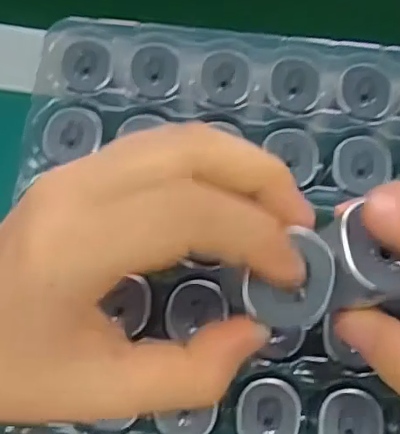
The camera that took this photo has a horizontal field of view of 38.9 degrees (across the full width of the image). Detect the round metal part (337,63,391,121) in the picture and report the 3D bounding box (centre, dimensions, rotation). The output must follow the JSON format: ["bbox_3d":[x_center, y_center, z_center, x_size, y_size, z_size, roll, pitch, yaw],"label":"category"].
[{"bbox_3d":[0.082,-0.064,0.283,0.025,0.004,0.030,12,76,3],"label":"round metal part"}]

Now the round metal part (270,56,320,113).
[{"bbox_3d":[0.048,-0.067,0.284,0.024,0.004,0.029,4,75,1],"label":"round metal part"}]

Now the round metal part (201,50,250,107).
[{"bbox_3d":[0.013,-0.070,0.285,0.023,0.004,0.030,1,75,0],"label":"round metal part"}]

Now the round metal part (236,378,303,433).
[{"bbox_3d":[0.030,0.085,0.244,0.027,0.004,0.029,0,75,0],"label":"round metal part"}]

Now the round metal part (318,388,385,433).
[{"bbox_3d":[0.065,0.090,0.243,0.027,0.004,0.029,0,75,0],"label":"round metal part"}]

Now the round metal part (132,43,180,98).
[{"bbox_3d":[-0.022,-0.075,0.286,0.023,0.004,0.029,0,75,0],"label":"round metal part"}]

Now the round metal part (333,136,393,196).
[{"bbox_3d":[0.079,-0.026,0.273,0.028,0.004,0.029,4,75,1],"label":"round metal part"}]

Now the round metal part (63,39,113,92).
[{"bbox_3d":[-0.057,-0.077,0.285,0.024,0.004,0.028,-7,76,-2],"label":"round metal part"}]

